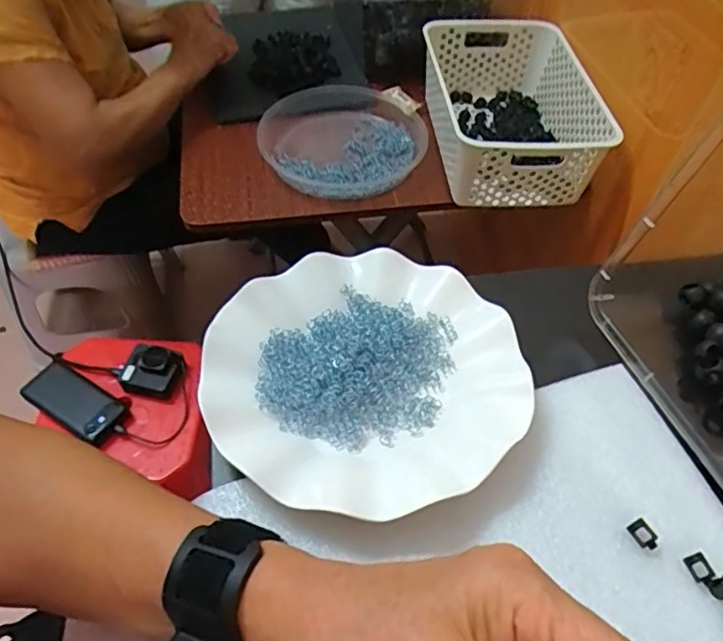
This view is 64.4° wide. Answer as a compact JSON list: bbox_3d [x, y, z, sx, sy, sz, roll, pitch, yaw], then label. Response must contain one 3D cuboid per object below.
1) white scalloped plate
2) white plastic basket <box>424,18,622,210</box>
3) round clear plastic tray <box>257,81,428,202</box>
[{"bbox_3d":[0.001,0.026,0.335,0.176,0.022,0.176,1,52,-1],"label":"white scalloped plate"},{"bbox_3d":[0.202,-0.303,0.819,0.202,0.107,0.316,-3,52,-4],"label":"white plastic basket"},{"bbox_3d":[-0.021,-0.259,0.816,0.215,0.043,0.234,1,52,-1],"label":"round clear plastic tray"}]

